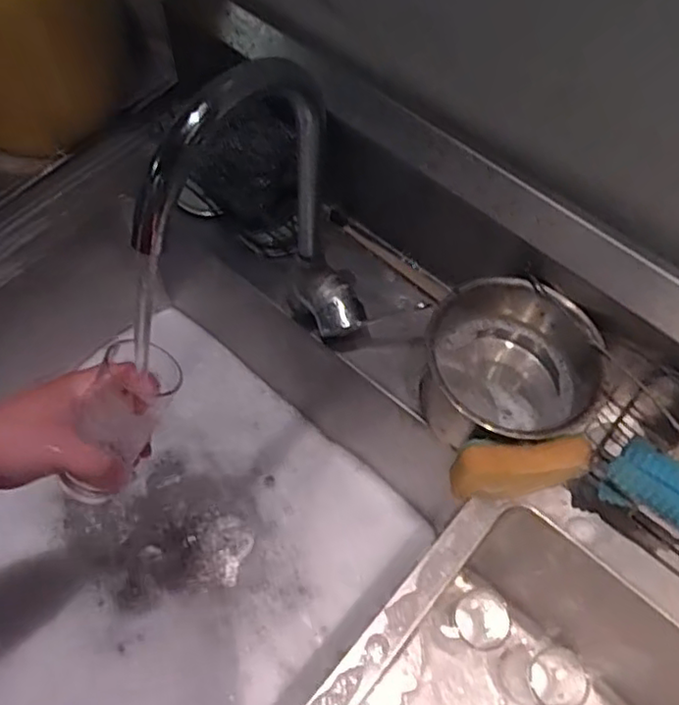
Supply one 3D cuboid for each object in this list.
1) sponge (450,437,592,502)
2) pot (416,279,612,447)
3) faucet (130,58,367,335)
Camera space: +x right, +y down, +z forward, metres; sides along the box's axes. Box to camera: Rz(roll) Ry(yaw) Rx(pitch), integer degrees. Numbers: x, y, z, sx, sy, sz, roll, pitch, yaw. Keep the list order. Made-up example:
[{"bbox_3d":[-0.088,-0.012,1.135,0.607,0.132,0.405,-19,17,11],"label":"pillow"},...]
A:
[{"bbox_3d":[0.154,0.100,0.572,0.110,0.053,0.034,-4,62,-6],"label":"sponge"},{"bbox_3d":[0.152,0.020,0.607,0.136,0.096,0.145,1,61,-3],"label":"pot"},{"bbox_3d":[-0.066,-0.089,0.525,0.174,0.309,0.087,-22,65,-15],"label":"faucet"}]

